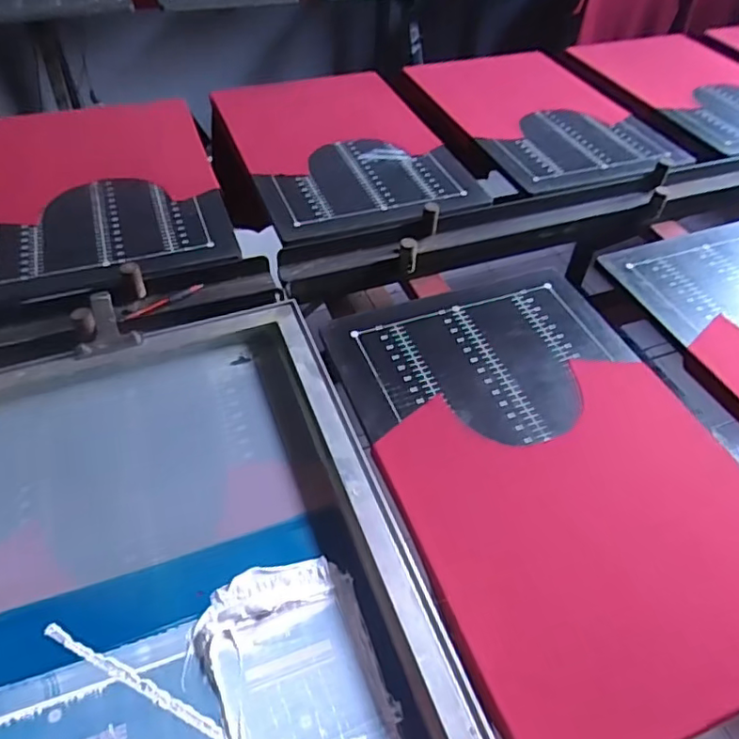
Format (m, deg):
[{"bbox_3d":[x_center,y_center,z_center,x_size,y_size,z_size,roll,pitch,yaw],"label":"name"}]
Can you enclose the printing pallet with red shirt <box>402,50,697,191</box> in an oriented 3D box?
[{"bbox_3d":[0.383,-0.584,1.281,0.425,0.050,0.654,-12,48,-18],"label":"printing pallet with red shirt"}]

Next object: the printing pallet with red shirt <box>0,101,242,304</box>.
[{"bbox_3d":[-0.477,-0.321,1.029,0.401,0.040,0.601,-12,48,-18],"label":"printing pallet with red shirt"}]

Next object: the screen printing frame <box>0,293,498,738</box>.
[{"bbox_3d":[-0.200,0.198,0.562,0.457,0.055,0.643,-15,53,-17],"label":"screen printing frame"}]

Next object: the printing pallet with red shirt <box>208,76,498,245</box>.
[{"bbox_3d":[-0.075,-0.445,1.150,0.414,0.034,0.583,-15,49,-20],"label":"printing pallet with red shirt"}]

